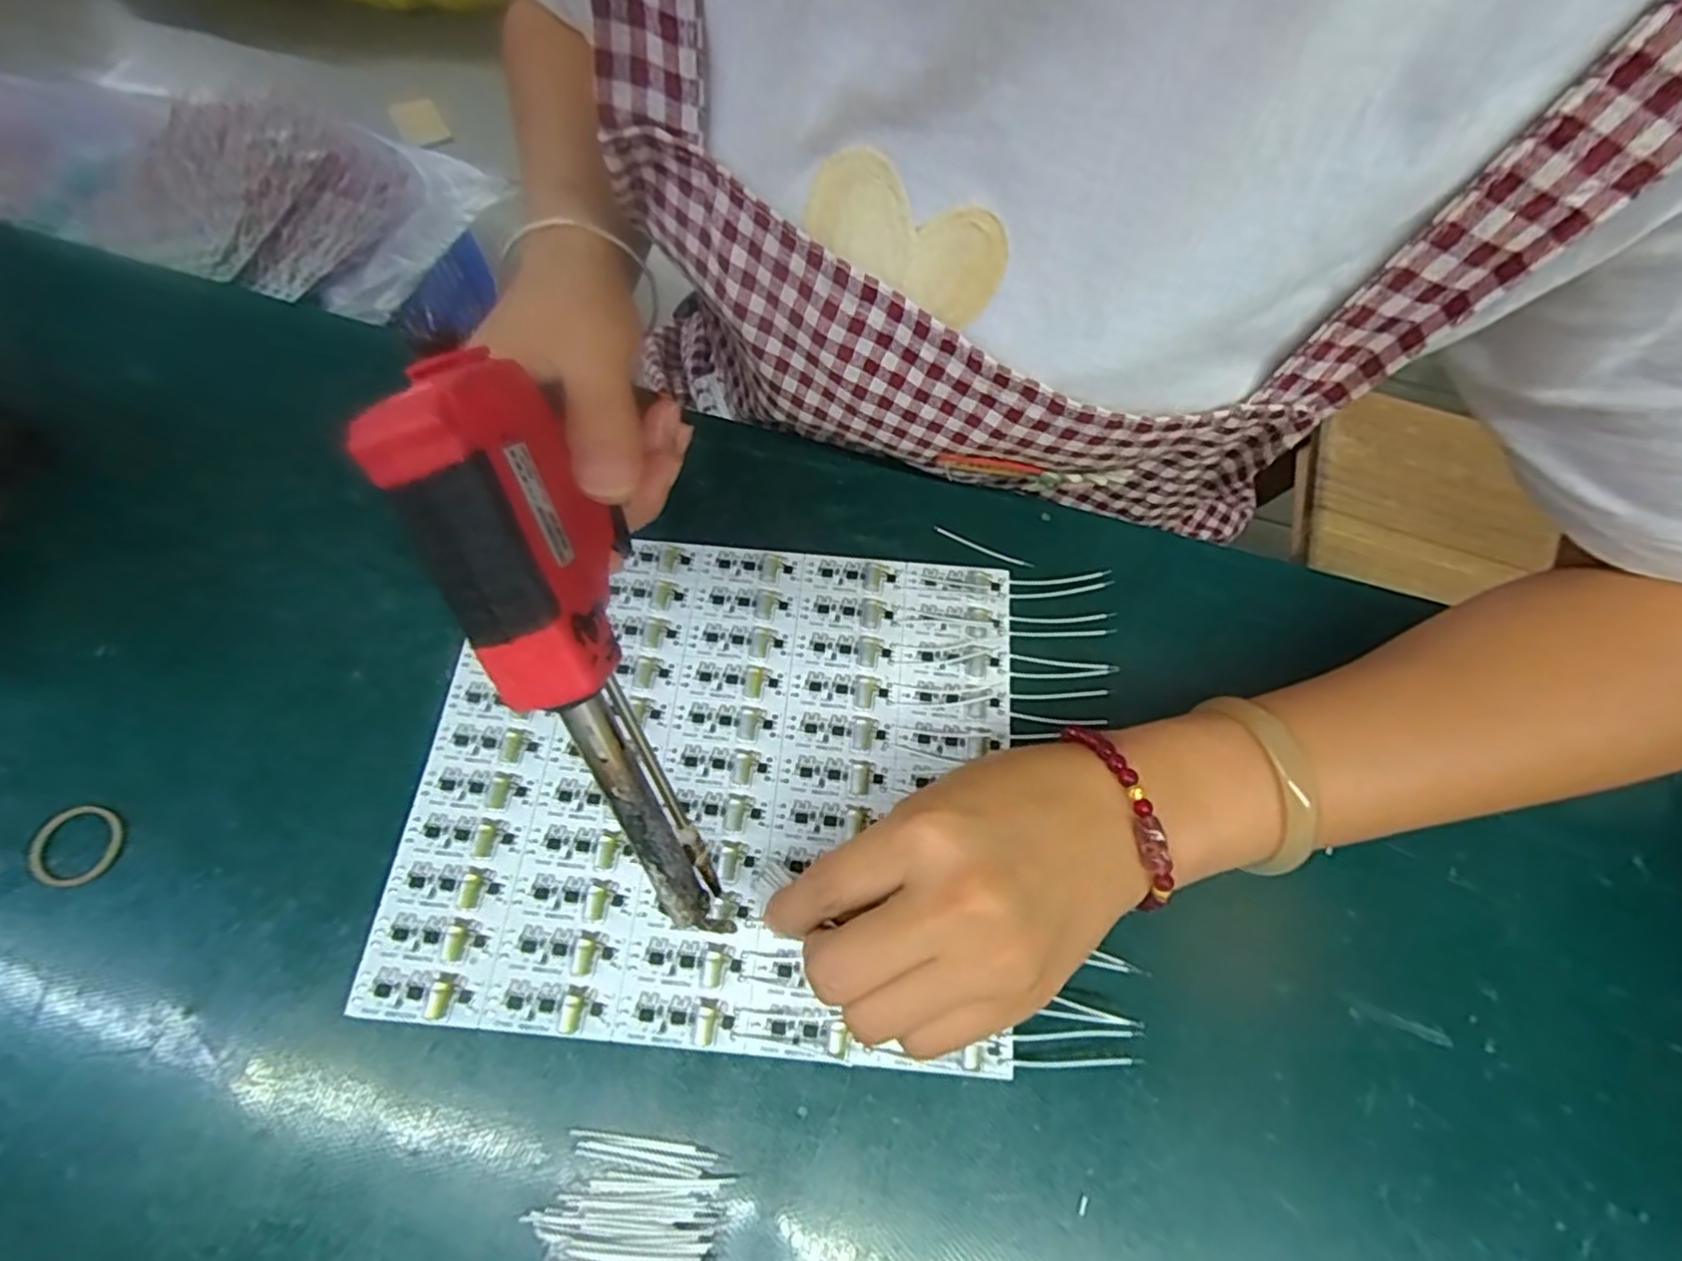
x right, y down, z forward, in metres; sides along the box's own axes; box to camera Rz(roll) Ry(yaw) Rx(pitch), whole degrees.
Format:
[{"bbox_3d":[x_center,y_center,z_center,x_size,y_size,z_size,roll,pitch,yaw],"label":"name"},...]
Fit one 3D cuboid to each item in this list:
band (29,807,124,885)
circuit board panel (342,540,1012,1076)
[{"bbox_3d":[-0.291,0.081,0.267,0.032,0.004,0.029,4,66,0],"label":"band"},{"bbox_3d":[-0.050,0.055,0.284,0.229,0.006,0.198,4,66,0],"label":"circuit board panel"}]

